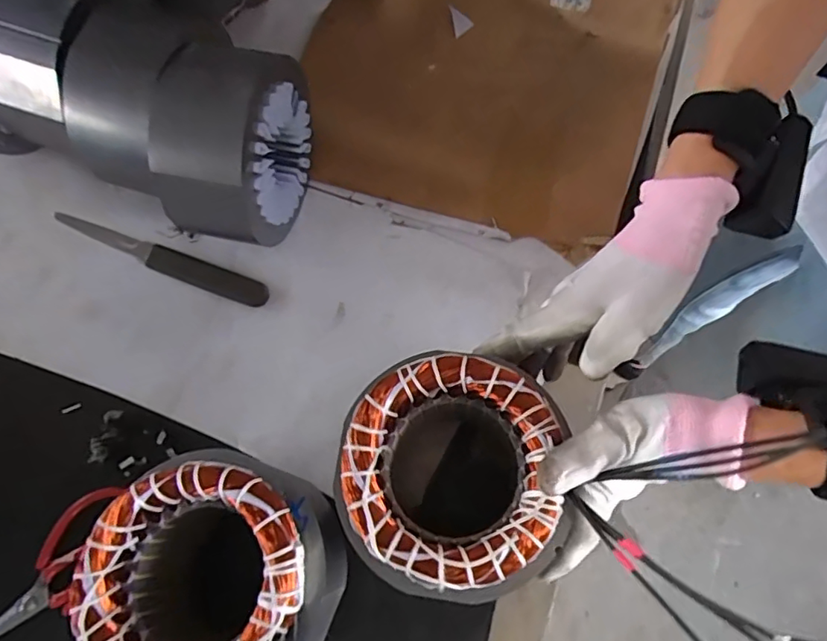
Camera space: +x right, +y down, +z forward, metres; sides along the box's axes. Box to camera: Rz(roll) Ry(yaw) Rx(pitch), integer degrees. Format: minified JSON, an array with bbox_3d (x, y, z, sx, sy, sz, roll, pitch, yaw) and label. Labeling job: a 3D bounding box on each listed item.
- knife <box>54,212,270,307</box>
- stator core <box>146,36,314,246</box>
[{"bbox_3d":[-0.235,-0.058,0.508,0.212,0.006,0.025,20,74,6],"label":"knife"},{"bbox_3d":[-0.146,-0.141,0.465,0.086,0.142,0.143,10,74,3],"label":"stator core"}]

